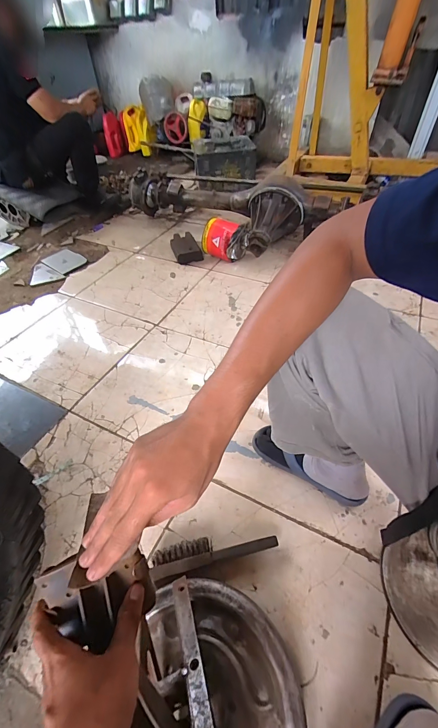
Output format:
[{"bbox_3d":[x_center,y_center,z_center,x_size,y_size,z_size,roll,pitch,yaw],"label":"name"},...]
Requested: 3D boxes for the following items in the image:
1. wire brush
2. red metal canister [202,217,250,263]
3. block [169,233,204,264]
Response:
[{"bbox_3d":[-0.008,0.350,0.572,0.232,0.027,0.045,-10,47,-7],"label":"wire brush"},{"bbox_3d":[0.021,-0.549,1.341,0.189,0.143,0.131,12,48,13],"label":"red metal canister"},{"bbox_3d":[-0.156,-0.540,1.421,0.119,0.057,0.207,-14,47,-11],"label":"block"}]

